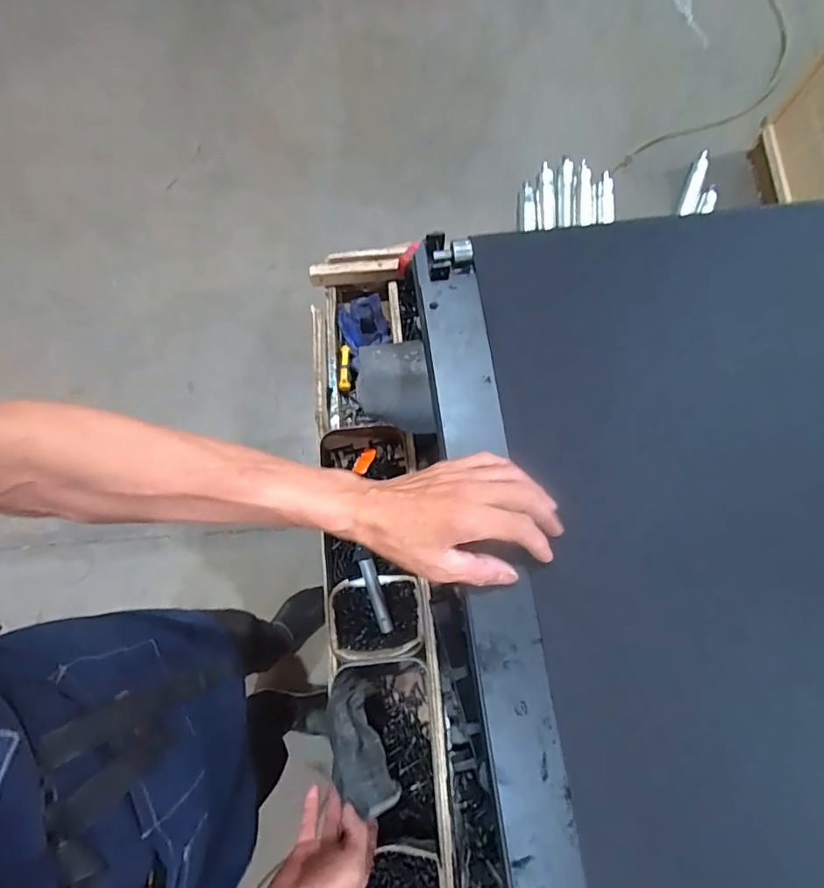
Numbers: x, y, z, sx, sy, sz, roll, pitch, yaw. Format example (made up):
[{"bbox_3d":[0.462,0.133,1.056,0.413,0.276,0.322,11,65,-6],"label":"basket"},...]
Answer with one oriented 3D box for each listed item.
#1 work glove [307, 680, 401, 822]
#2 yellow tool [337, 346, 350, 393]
[{"bbox_3d":[-0.069,0.330,0.565,0.059,0.060,0.157,-29,43,-8],"label":"work glove"},{"bbox_3d":[-0.115,-0.132,0.851,0.019,0.018,0.082,-1,76,-1],"label":"yellow tool"}]

